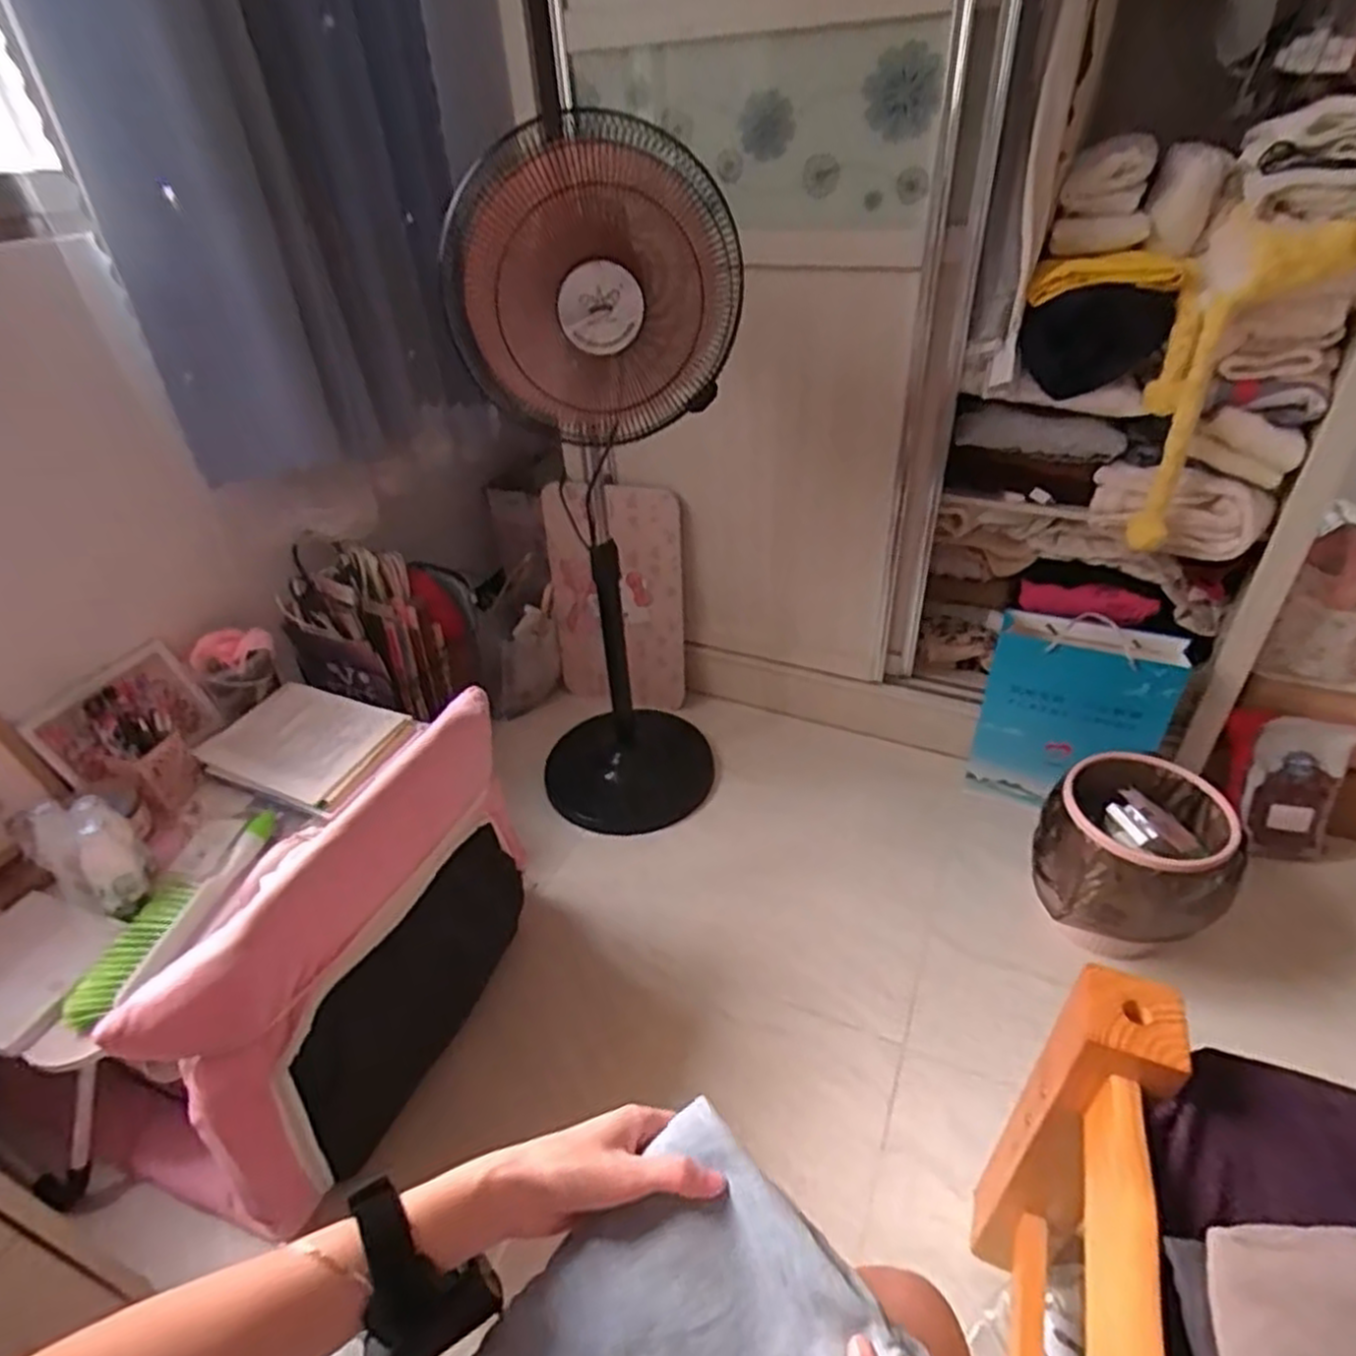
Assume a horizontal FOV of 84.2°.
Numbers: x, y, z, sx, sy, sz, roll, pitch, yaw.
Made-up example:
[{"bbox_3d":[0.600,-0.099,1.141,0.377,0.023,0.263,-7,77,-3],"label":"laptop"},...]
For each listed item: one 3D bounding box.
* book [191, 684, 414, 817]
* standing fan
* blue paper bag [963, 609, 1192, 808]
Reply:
[{"bbox_3d":[-0.572,0.097,1.154,0.312,0.029,0.198,12,42,26],"label":"book"},{"bbox_3d":[-0.088,-0.193,1.128,0.335,0.986,0.291,-7,37,-4],"label":"standing fan"},{"bbox_3d":[0.632,0.078,1.225,0.256,0.348,0.084,17,41,25],"label":"blue paper bag"}]

